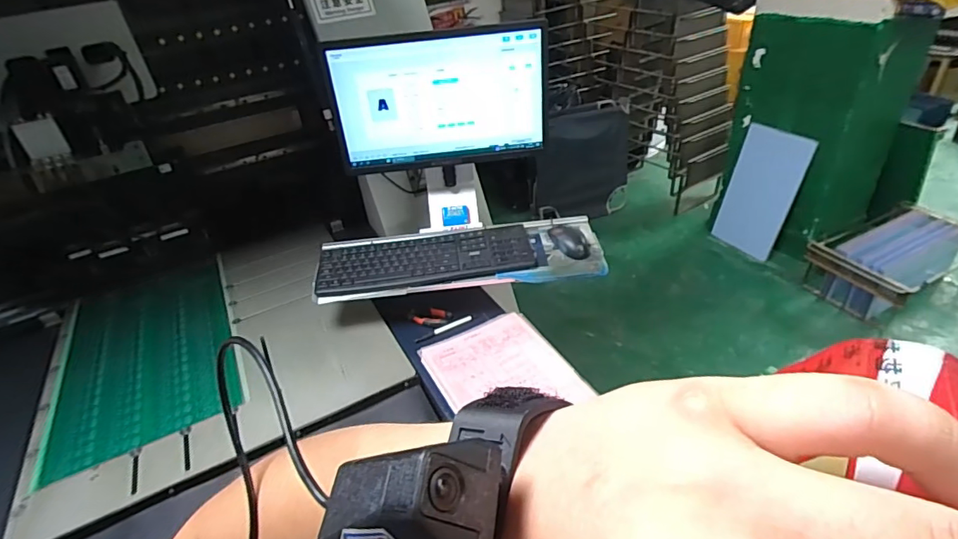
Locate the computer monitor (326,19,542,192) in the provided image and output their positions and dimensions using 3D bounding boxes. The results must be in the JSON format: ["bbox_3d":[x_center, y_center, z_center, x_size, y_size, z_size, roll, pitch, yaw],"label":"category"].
[{"bbox_3d":[-0.077,-0.344,1.035,0.424,0.263,0.058,-9,35,-2],"label":"computer monitor"}]

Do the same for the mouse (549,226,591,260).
[{"bbox_3d":[0.195,-0.063,1.076,0.058,0.030,0.111,-18,36,-15],"label":"mouse"}]

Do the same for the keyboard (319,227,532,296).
[{"bbox_3d":[-0.113,-0.024,1.065,0.445,0.031,0.150,-7,34,0],"label":"keyboard"}]

